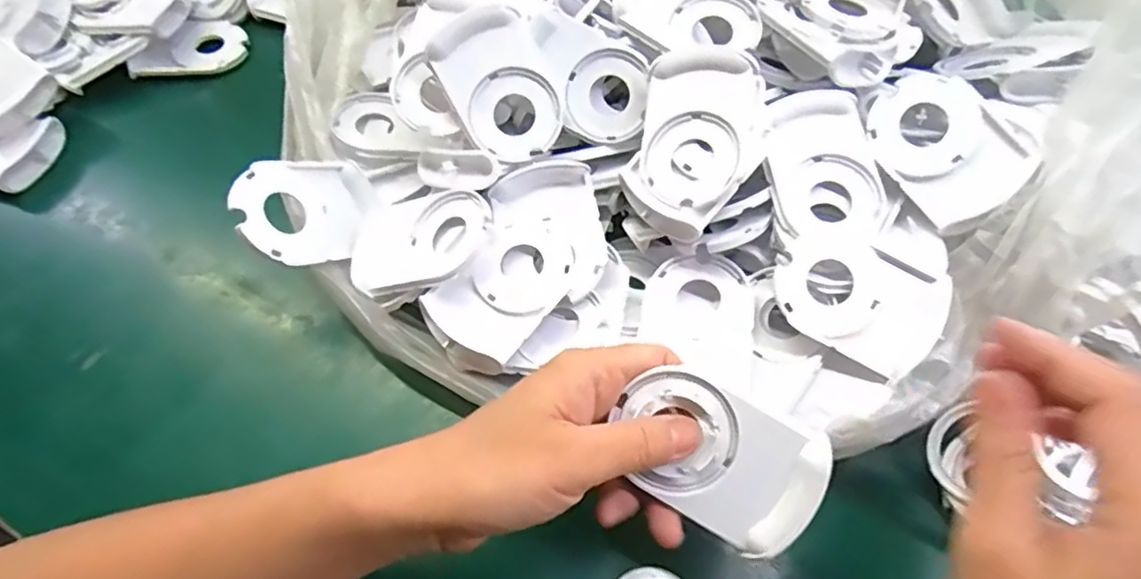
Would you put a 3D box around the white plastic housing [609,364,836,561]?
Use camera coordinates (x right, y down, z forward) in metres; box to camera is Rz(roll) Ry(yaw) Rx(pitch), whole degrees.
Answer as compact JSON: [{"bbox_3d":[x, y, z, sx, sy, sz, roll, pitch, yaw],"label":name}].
[{"bbox_3d":[0.057,0.068,0.249,0.080,0.008,0.056,26,99,10],"label":"white plastic housing"}]

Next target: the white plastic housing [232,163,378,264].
[{"bbox_3d":[-0.143,-0.042,0.345,0.018,0.086,0.057,-21,97,32],"label":"white plastic housing"}]

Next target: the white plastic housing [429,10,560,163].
[{"bbox_3d":[-0.038,-0.112,0.354,0.062,0.022,0.079,-26,95,-4],"label":"white plastic housing"}]

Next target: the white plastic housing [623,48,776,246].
[{"bbox_3d":[0.067,-0.078,0.335,0.068,0.018,0.099,19,91,24],"label":"white plastic housing"}]

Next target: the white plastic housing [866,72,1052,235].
[{"bbox_3d":[0.198,-0.076,0.330,0.064,0.017,0.081,-39,74,7],"label":"white plastic housing"}]

